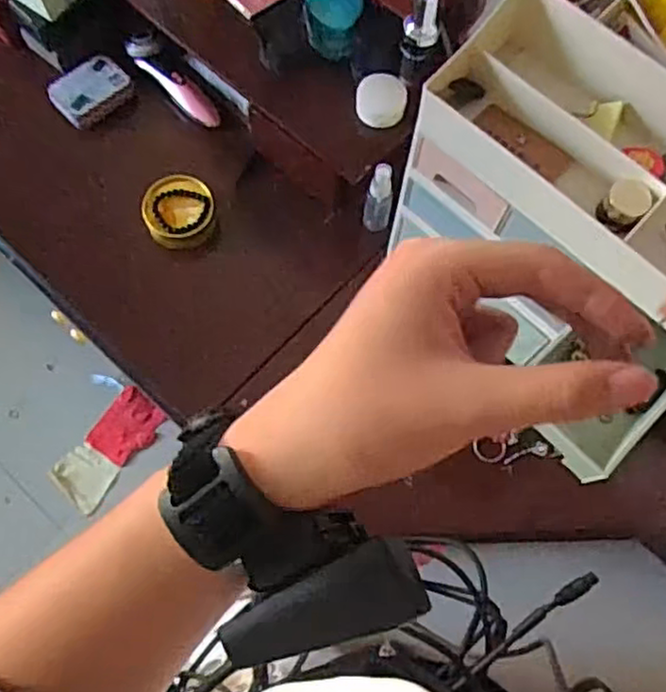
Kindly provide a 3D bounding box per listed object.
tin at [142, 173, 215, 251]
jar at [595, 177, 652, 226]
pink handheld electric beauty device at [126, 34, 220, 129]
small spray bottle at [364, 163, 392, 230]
[{"bbox_3d":[-0.186,-0.159,0.826,0.080,0.044,0.083,1,71,-2],"label":"tin"},{"bbox_3d":[0.231,-0.111,0.541,0.037,0.024,0.037,-3,81,22],"label":"jar"},{"bbox_3d":[-0.203,-0.337,0.864,0.032,0.032,0.155,-42,77,-14],"label":"pink handheld electric beauty device"},{"bbox_3d":[0.053,-0.172,0.797,0.029,0.110,0.022,8,71,1],"label":"small spray bottle"}]

